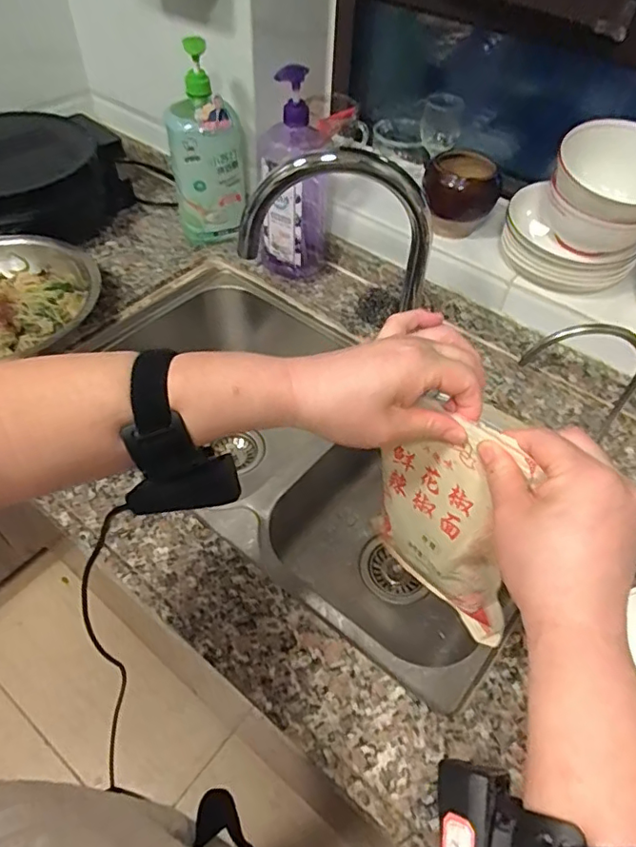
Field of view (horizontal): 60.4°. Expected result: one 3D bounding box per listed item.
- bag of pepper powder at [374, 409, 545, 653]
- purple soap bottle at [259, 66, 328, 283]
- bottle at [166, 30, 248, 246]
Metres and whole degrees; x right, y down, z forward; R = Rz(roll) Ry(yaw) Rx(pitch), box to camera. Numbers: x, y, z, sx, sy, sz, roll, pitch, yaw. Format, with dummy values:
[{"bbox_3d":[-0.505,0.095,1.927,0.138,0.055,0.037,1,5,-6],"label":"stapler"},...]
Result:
[{"bbox_3d":[0.095,0.072,0.389,0.034,0.171,0.133,-33,60,-25],"label":"bag of pepper powder"},{"bbox_3d":[-0.029,-0.362,0.816,0.080,0.285,0.117,36,58,23],"label":"purple soap bottle"},{"bbox_3d":[-0.172,-0.423,0.863,0.115,0.275,0.079,-4,51,-6],"label":"bottle"}]

